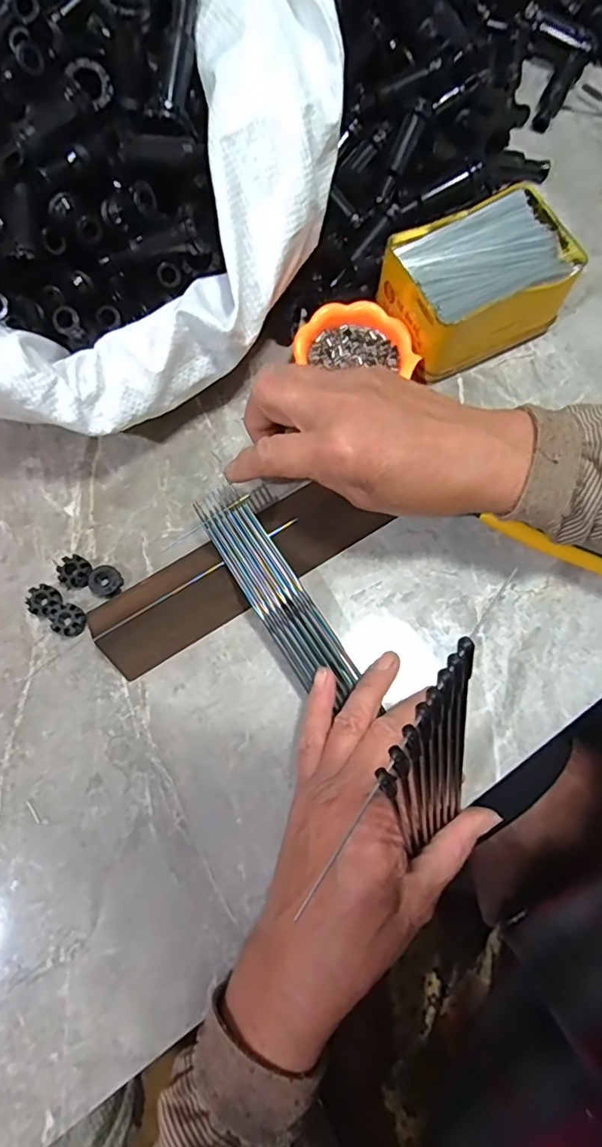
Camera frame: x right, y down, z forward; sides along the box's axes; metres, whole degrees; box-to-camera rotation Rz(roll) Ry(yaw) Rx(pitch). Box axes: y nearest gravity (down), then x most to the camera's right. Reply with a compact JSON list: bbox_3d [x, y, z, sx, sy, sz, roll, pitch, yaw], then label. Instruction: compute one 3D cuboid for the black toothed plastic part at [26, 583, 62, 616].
[{"bbox_3d":[-0.153,0.017,0.345,0.019,0.012,0.018,0,75,-1],"label":"black toothed plastic part"}]

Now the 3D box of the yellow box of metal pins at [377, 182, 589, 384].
[{"bbox_3d":[0.118,-0.190,0.376,0.116,0.056,0.078,-25,77,-8],"label":"yellow box of metal pins"}]

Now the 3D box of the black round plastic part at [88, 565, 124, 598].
[{"bbox_3d":[-0.119,0.004,0.350,0.018,0.009,0.018,0,75,-1],"label":"black round plastic part"}]

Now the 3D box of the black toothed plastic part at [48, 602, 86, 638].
[{"bbox_3d":[-0.138,0.029,0.343,0.019,0.012,0.018,0,75,-1],"label":"black toothed plastic part"}]

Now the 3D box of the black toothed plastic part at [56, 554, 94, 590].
[{"bbox_3d":[-0.138,-0.001,0.349,0.020,0.013,0.017,4,75,0],"label":"black toothed plastic part"}]

